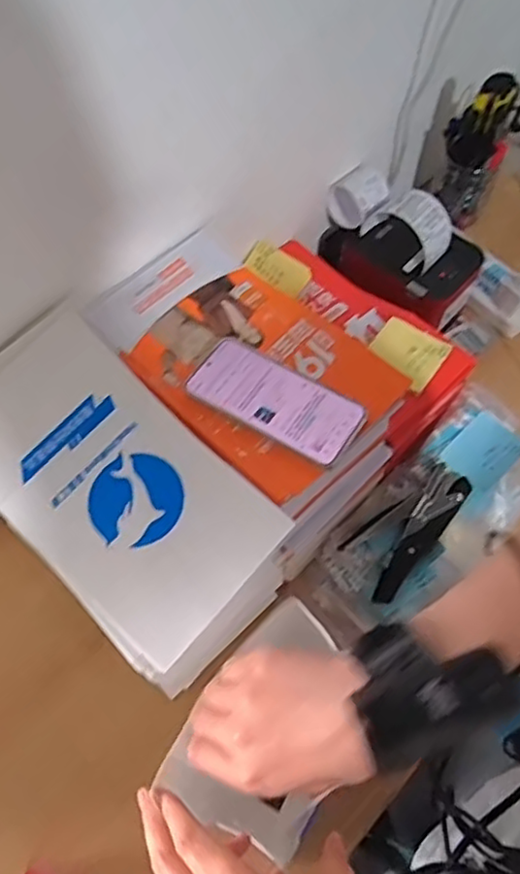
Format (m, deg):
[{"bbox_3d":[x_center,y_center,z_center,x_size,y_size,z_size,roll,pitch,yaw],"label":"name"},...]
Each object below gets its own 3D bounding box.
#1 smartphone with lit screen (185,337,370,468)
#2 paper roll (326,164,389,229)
[{"bbox_3d":[0.015,-0.036,0.578,0.153,0.012,0.074,32,65,16],"label":"smartphone with lit screen"},{"bbox_3d":[0.129,-0.312,0.854,0.065,0.055,0.064,-36,67,-19],"label":"paper roll"}]

